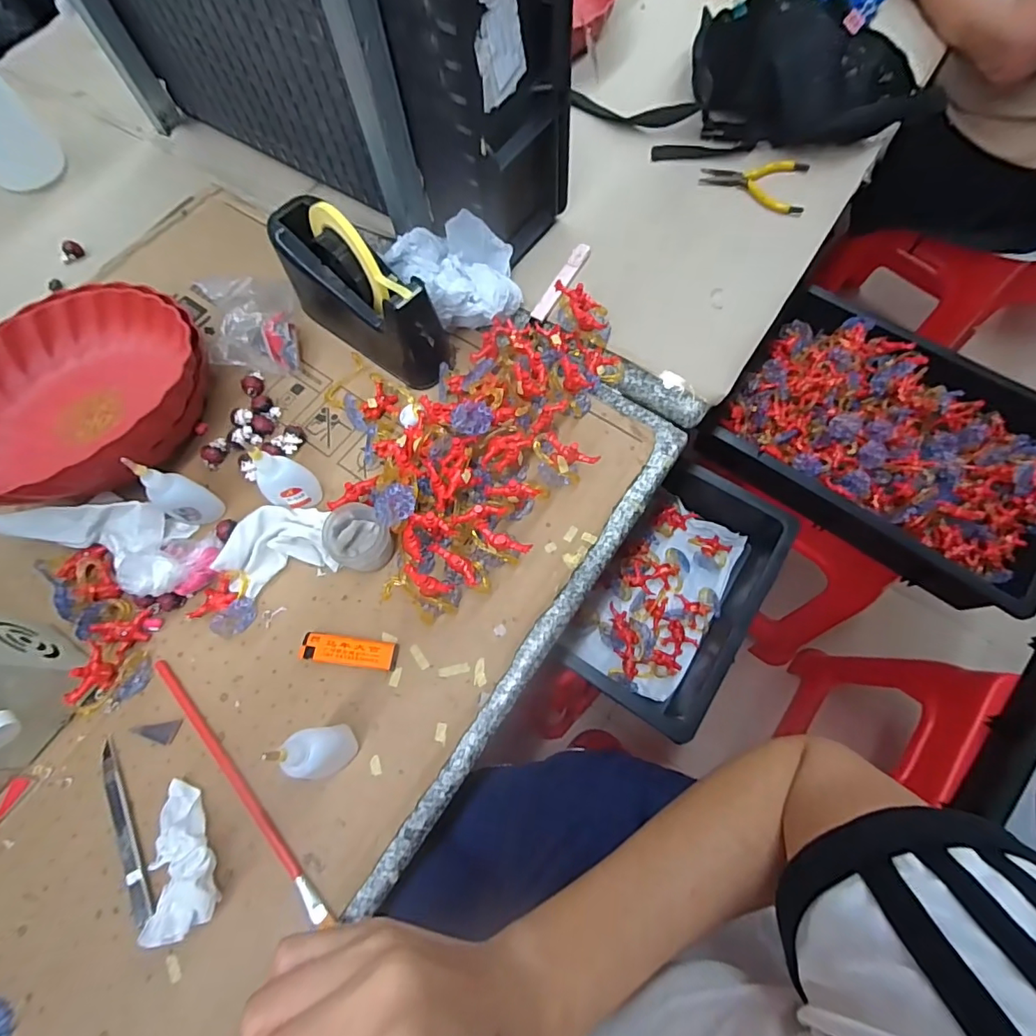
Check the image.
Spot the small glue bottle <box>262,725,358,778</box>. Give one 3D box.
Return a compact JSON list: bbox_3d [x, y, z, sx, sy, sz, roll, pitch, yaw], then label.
[{"bbox_3d":[-0.145,0.169,0.365,0.030,0.101,0.034,-8,69,0],"label":"small glue bottle"}]

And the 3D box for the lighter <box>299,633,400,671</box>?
[{"bbox_3d":[-0.144,0.114,0.432,0.081,0.016,0.024,6,70,5],"label":"lighter"}]

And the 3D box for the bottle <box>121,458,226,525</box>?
[{"bbox_3d":[-0.303,-0.022,0.448,0.028,0.104,0.033,23,72,11],"label":"bottle"}]

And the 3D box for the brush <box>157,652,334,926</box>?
[{"bbox_3d":[-0.229,0.213,0.413,0.011,0.007,0.249,-41,73,-12],"label":"brush"}]

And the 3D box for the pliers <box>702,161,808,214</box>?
[{"bbox_3d":[0.285,-0.407,0.614,0.121,0.008,0.089,14,71,8],"label":"pliers"}]

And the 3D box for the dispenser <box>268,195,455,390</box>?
[{"bbox_3d":[-0.158,-0.227,0.509,0.198,0.114,0.058,37,75,15],"label":"dispenser"}]

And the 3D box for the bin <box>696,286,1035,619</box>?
[{"bbox_3d":[0.516,-0.103,0.702,0.420,0.094,0.314,36,75,14],"label":"bin"}]

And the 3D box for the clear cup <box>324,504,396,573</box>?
[{"bbox_3d":[-0.141,0.018,0.453,0.051,0.046,0.055,-1,69,2],"label":"clear cup"}]

